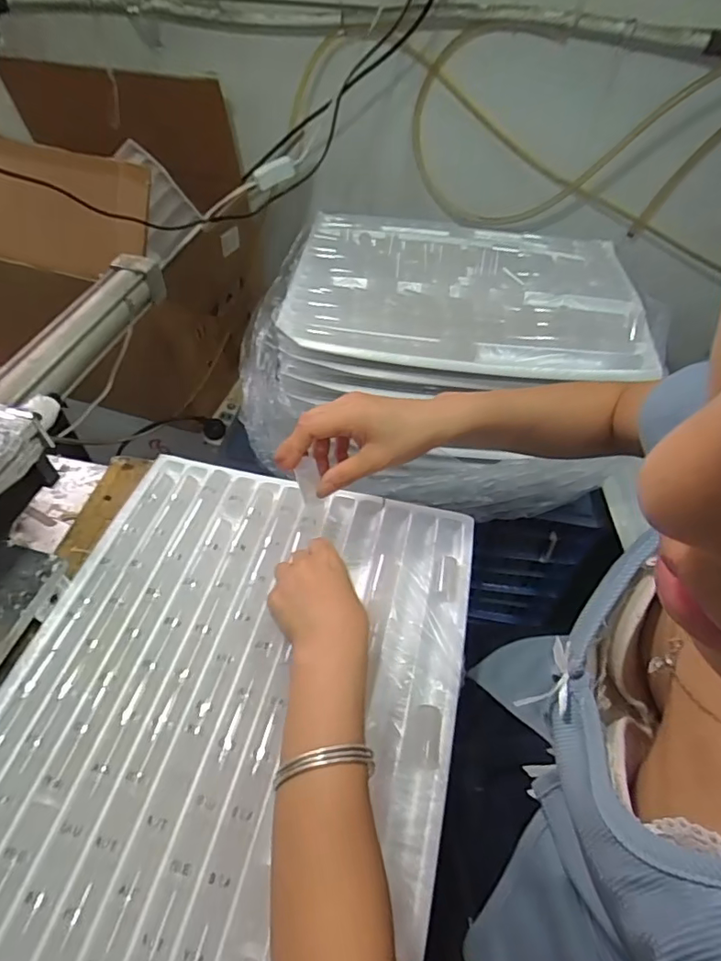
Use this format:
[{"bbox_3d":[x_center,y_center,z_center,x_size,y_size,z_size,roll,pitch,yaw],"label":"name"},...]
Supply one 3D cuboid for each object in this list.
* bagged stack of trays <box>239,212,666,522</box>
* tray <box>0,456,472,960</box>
[{"bbox_3d":[0.108,-0.187,0.786,0.514,0.230,0.390,5,52,3],"label":"bagged stack of trays"},{"bbox_3d":[-0.101,0.178,0.404,0.334,0.022,0.456,11,52,8],"label":"tray"}]

